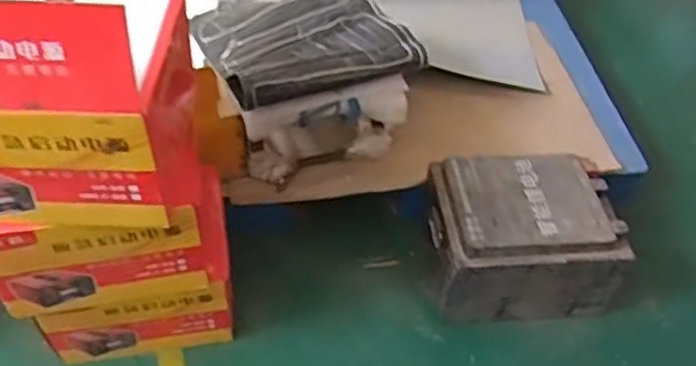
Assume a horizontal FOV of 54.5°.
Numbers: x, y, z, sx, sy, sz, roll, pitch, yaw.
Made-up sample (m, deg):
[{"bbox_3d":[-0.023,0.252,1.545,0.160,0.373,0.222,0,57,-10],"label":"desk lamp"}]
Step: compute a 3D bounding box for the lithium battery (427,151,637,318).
[{"bbox_3d":[0.391,0.130,1.541,0.415,0.279,0.270,2,50,-4],"label":"lithium battery"}]

